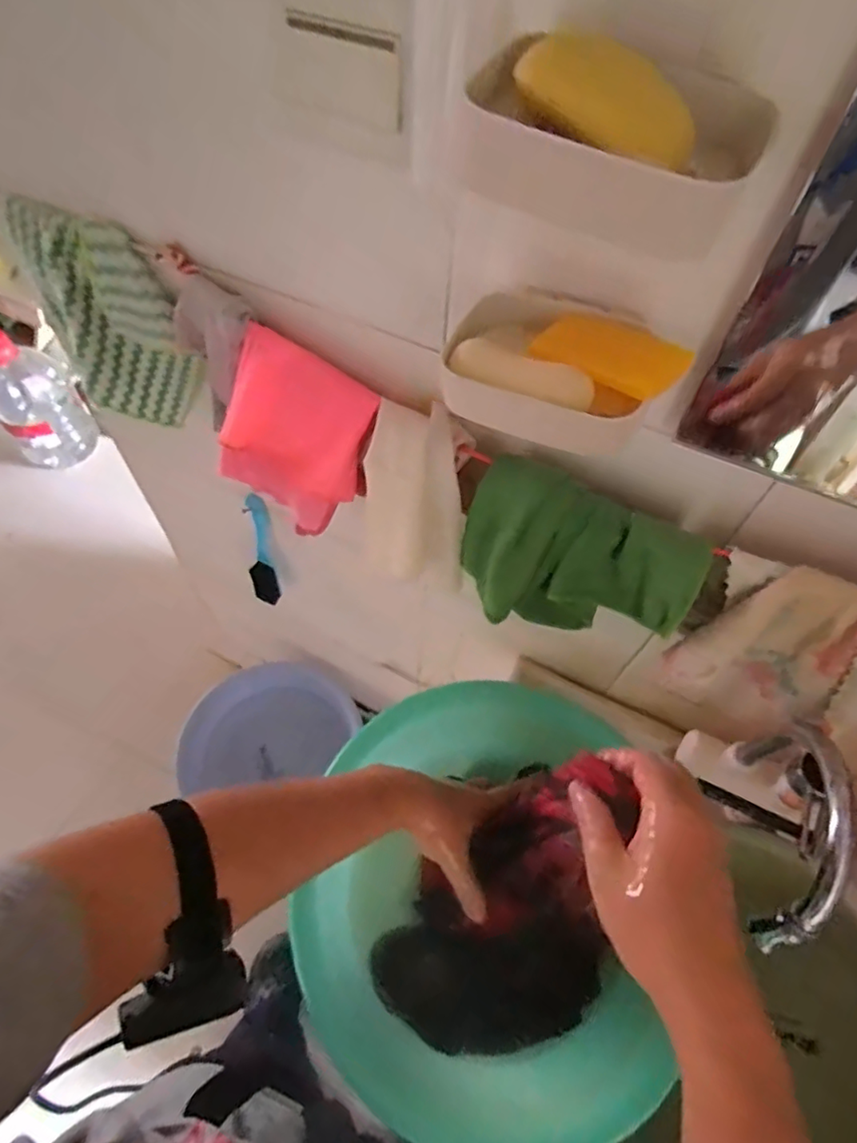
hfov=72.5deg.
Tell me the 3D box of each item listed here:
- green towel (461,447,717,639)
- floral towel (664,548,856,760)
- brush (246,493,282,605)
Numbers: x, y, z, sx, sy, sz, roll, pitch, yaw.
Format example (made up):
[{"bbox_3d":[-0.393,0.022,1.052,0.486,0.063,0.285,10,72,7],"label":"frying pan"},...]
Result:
[{"bbox_3d":[0.106,-0.004,0.458,0.171,0.145,0.031,30,43,5],"label":"green towel"},{"bbox_3d":[0.275,0.065,0.432,0.163,0.157,0.059,16,58,8],"label":"floral towel"},{"bbox_3d":[-0.238,-0.028,0.824,0.034,0.207,0.045,19,58,10],"label":"brush"}]

